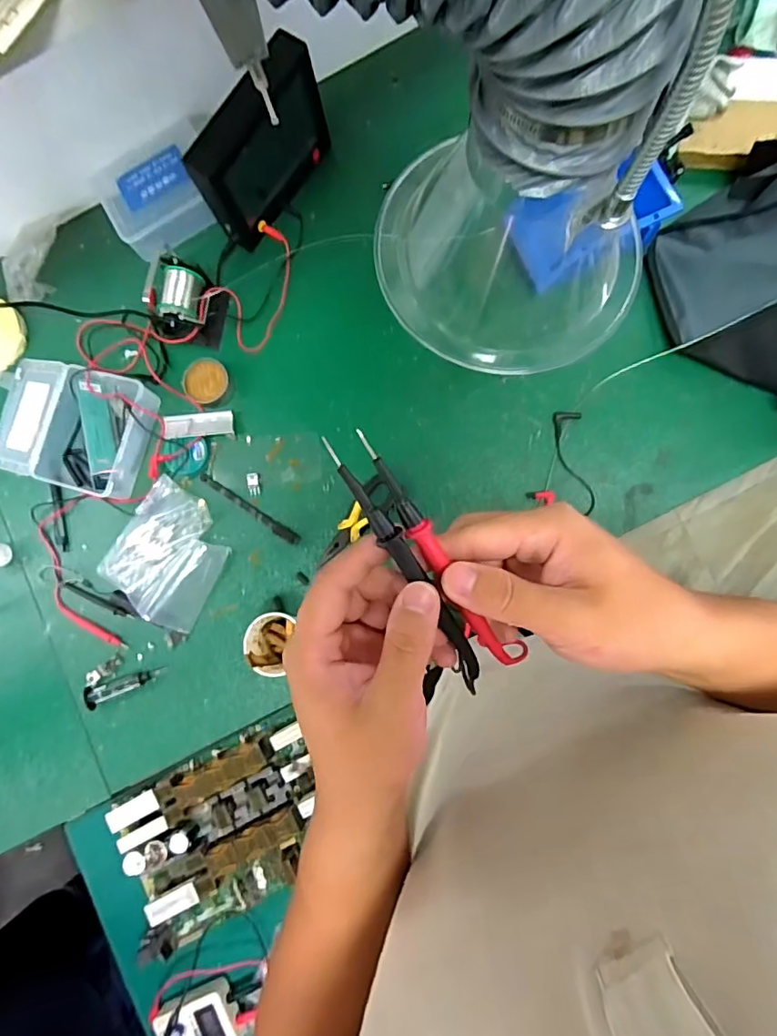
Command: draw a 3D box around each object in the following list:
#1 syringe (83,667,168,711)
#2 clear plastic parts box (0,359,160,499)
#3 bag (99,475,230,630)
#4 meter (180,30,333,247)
[{"bbox_3d":[-0.359,0.226,0.717,0.113,0.023,0.028,-23,82,3],"label":"syringe"},{"bbox_3d":[-0.461,-0.133,0.748,0.261,0.042,0.169,15,86,7],"label":"clear plastic parts box"},{"bbox_3d":[-0.303,0.050,0.731,0.153,0.015,0.164,35,88,8],"label":"bag"},{"bbox_3d":[-0.165,-0.490,0.698,0.041,0.160,0.209,37,89,8],"label":"meter"}]

